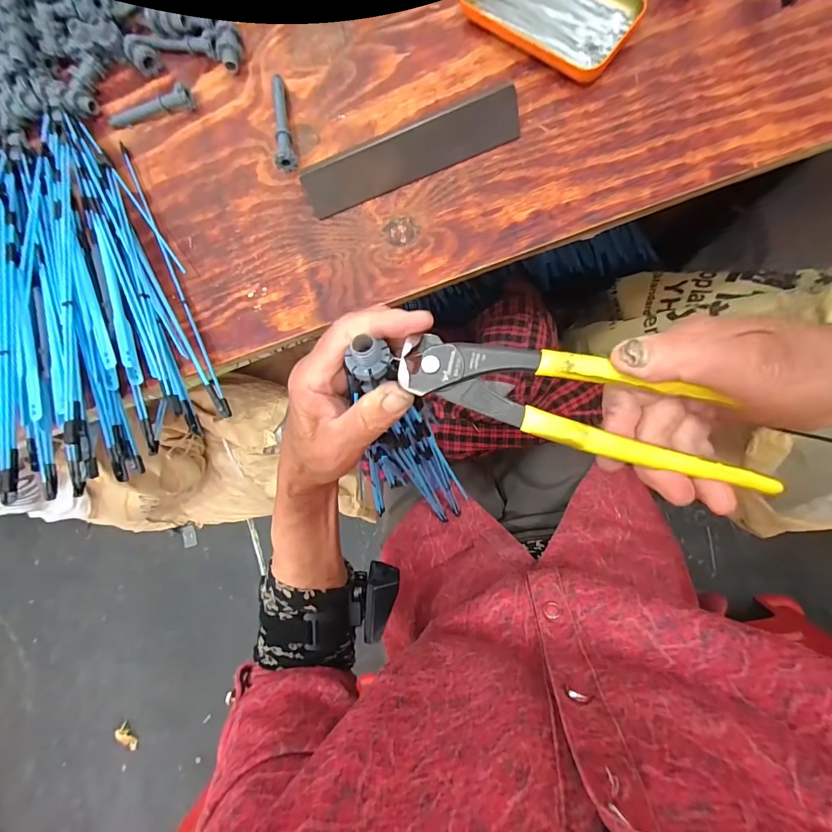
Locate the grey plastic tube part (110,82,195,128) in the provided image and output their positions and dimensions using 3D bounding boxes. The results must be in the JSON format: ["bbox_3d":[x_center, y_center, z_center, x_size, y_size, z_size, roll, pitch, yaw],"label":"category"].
[{"bbox_3d":[-0.264,-0.306,0.401,0.092,0.017,0.016,-9,85,9],"label":"grey plastic tube part"}]

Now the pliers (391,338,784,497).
[{"bbox_3d":[0.086,-0.007,0.208,0.189,0.012,0.046,17,92,3],"label":"pliers"}]

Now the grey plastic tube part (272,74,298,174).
[{"bbox_3d":[-0.124,-0.275,0.375,0.017,0.019,0.092,-4,85,10],"label":"grey plastic tube part"}]

